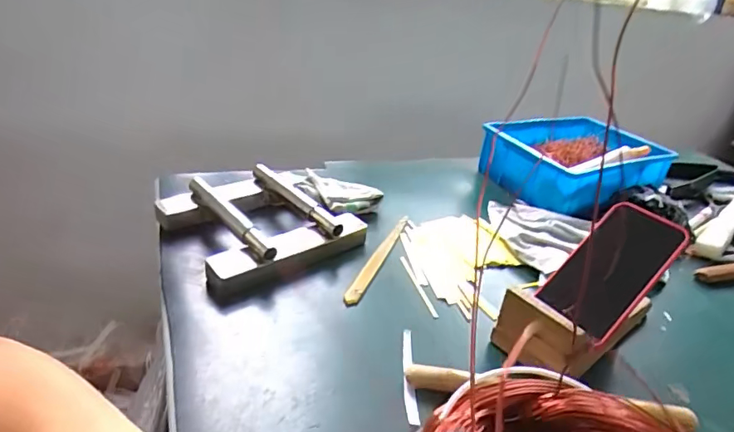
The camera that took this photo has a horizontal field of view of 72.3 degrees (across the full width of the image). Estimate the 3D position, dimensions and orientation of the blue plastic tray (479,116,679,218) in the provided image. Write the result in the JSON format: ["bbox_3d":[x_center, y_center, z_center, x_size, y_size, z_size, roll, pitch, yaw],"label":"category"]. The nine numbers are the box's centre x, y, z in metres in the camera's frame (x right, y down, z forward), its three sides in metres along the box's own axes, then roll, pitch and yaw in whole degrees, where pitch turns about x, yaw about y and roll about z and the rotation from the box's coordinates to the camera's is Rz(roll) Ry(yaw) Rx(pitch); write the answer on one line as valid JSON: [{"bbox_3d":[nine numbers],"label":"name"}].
[{"bbox_3d":[0.354,-0.094,0.879,0.306,0.084,0.226,-10,32,-29],"label":"blue plastic tray"}]

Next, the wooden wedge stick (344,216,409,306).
[{"bbox_3d":[0.016,0.048,0.621,0.016,0.009,0.206,16,29,15],"label":"wooden wedge stick"}]

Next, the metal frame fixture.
[{"bbox_3d":[-0.129,0.003,0.621,0.206,0.054,0.180,-18,37,-39],"label":"metal frame fixture"}]

